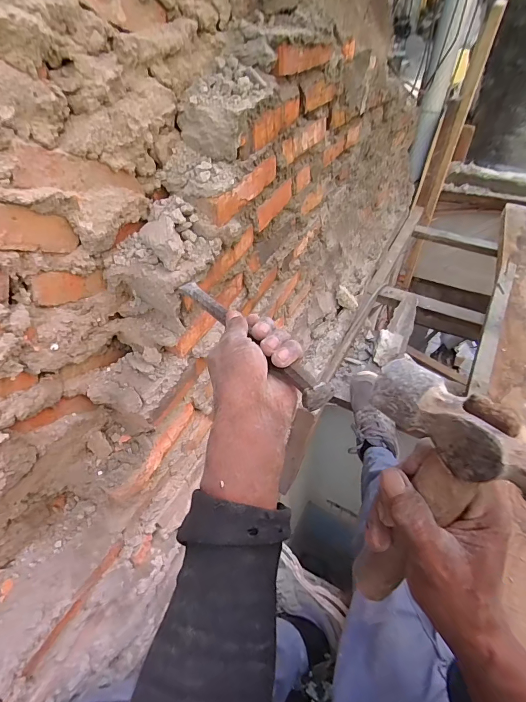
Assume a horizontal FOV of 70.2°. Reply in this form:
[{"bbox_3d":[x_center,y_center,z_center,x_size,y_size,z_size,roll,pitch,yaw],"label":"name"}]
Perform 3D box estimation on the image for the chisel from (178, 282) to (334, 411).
[{"bbox_3d":[-0.024,-0.022,0.393,0.026,0.021,0.266,-28,40,-20],"label":"chisel"}]

